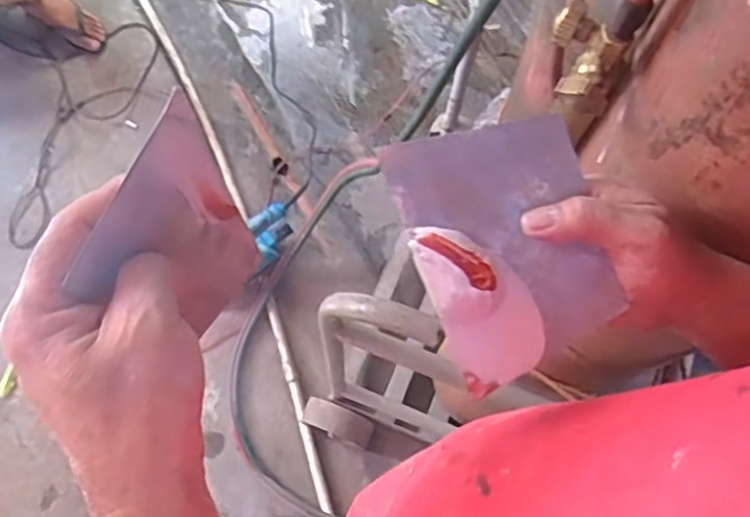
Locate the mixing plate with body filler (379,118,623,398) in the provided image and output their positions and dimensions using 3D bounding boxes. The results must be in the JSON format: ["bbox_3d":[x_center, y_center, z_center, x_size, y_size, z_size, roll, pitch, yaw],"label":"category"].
[{"bbox_3d":[0.071,-0.006,0.366,0.096,0.014,0.135,-20,94,0],"label":"mixing plate with body filler"}]

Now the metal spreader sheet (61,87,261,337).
[{"bbox_3d":[-0.093,-0.009,0.356,0.008,0.136,0.091,24,77,19],"label":"metal spreader sheet"}]

